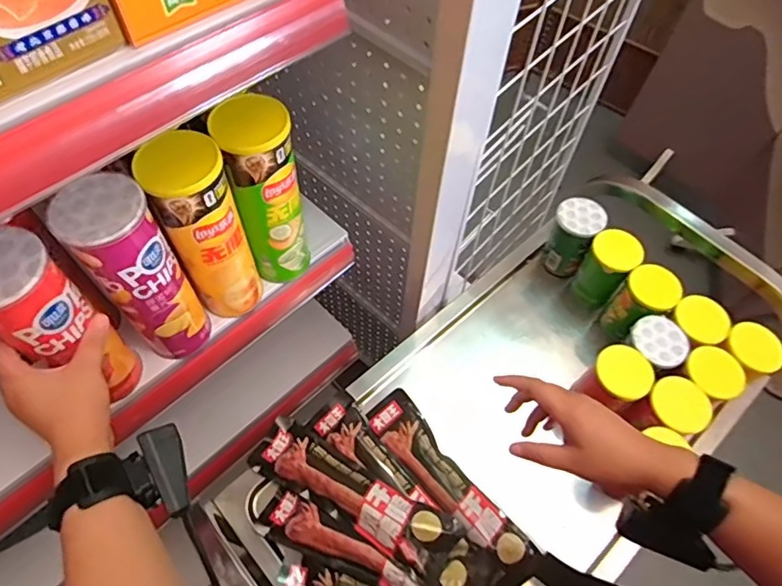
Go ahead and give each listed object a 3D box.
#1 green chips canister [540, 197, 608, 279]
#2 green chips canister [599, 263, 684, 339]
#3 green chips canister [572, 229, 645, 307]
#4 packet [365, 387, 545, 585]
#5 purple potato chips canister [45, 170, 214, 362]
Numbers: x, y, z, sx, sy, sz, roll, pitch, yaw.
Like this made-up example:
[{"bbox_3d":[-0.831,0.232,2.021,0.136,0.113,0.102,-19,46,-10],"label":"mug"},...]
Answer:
[{"bbox_3d":[0.277,-0.085,0.820,0.068,0.114,0.062,2,60,-3],"label":"green chips canister"},{"bbox_3d":[0.353,0.018,0.760,0.063,0.114,0.065,2,60,-3],"label":"green chips canister"},{"bbox_3d":[0.314,-0.036,0.782,0.065,0.105,0.063,2,60,-3],"label":"green chips canister"},{"bbox_3d":[0.073,0.240,0.663,0.071,0.017,0.265,-31,67,-19],"label":"packet"},{"bbox_3d":[-0.229,-0.013,0.493,0.066,0.207,0.063,-31,67,-19],"label":"purple potato chips canister"}]

